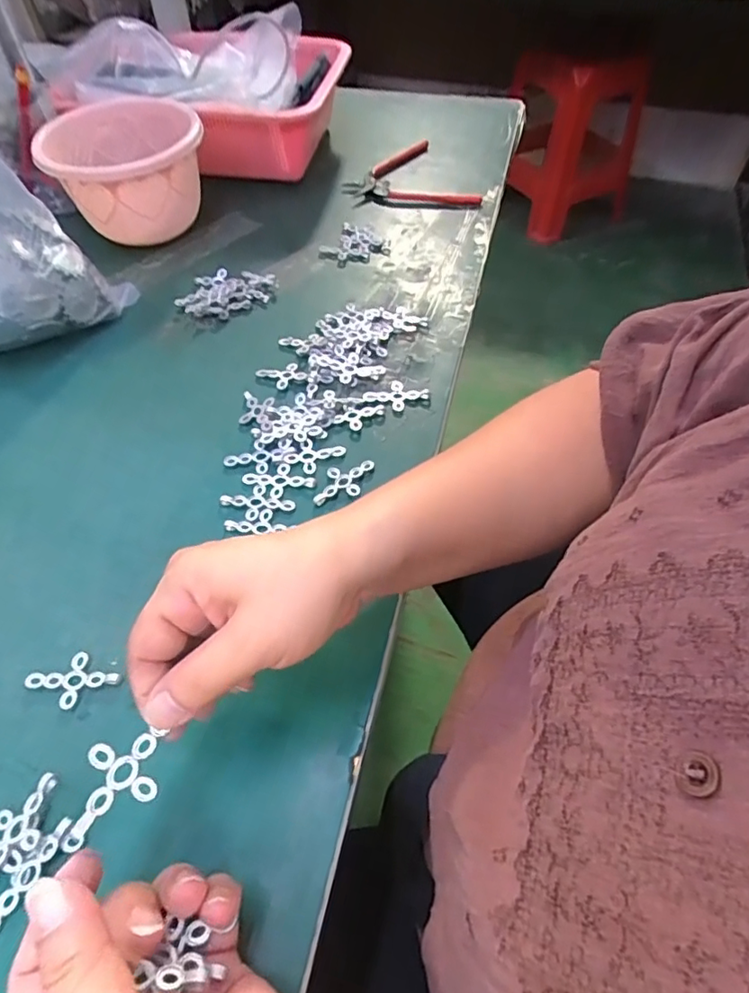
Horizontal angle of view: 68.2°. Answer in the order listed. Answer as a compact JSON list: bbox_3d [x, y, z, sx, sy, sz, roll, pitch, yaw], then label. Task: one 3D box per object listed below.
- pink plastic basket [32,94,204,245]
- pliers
[{"bbox_3d":[-0.230,-0.307,0.534,0.140,0.088,0.127,-8,55,-6],"label":"pink plastic basket"},{"bbox_3d":[0.039,-0.353,0.606,0.144,0.025,0.106,0,55,0],"label":"pliers"}]

